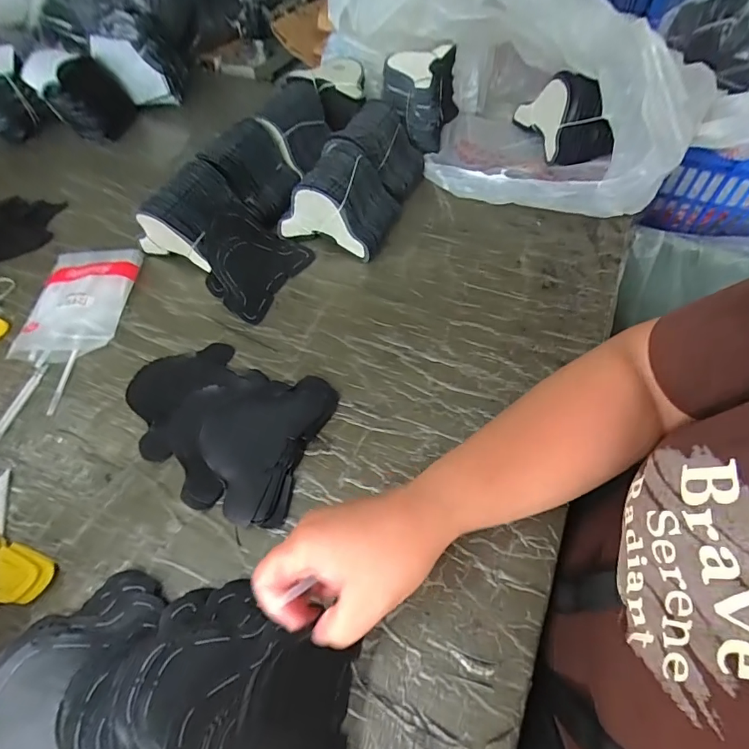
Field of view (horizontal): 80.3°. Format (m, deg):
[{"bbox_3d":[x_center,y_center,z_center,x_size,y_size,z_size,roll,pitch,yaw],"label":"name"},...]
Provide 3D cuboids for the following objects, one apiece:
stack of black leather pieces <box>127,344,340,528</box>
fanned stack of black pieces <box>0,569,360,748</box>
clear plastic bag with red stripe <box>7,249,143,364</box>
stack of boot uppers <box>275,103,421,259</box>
[{"bbox_3d":[-0.157,0.041,0.441,0.217,0.020,0.151,22,58,16],"label":"stack of black leather pieces"},{"bbox_3d":[-0.133,0.220,0.294,0.249,0.040,0.156,4,55,5],"label":"fanned stack of black pieces"},{"bbox_3d":[-0.360,-0.094,0.545,0.108,0.026,0.174,-3,55,-1],"label":"clear plastic bag with red stripe"},{"bbox_3d":[-0.023,-0.268,0.599,0.132,0.104,0.202,20,58,16],"label":"stack of boot uppers"}]

